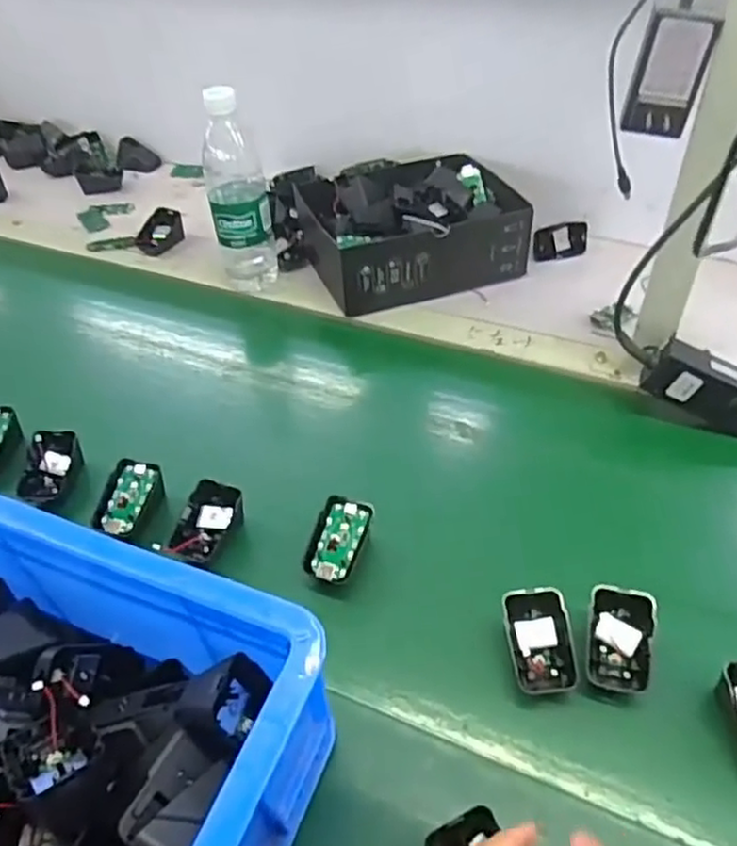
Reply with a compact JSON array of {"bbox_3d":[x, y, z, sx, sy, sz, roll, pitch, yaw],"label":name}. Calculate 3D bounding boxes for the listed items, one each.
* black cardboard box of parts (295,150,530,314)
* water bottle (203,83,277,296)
[{"bbox_3d":[0.056,-0.240,0.847,0.251,0.099,0.189,-18,48,-14],"label":"black cardboard box of parts"},{"bbox_3d":[-0.148,-0.257,0.782,0.068,0.222,0.057,-11,47,-7],"label":"water bottle"}]

